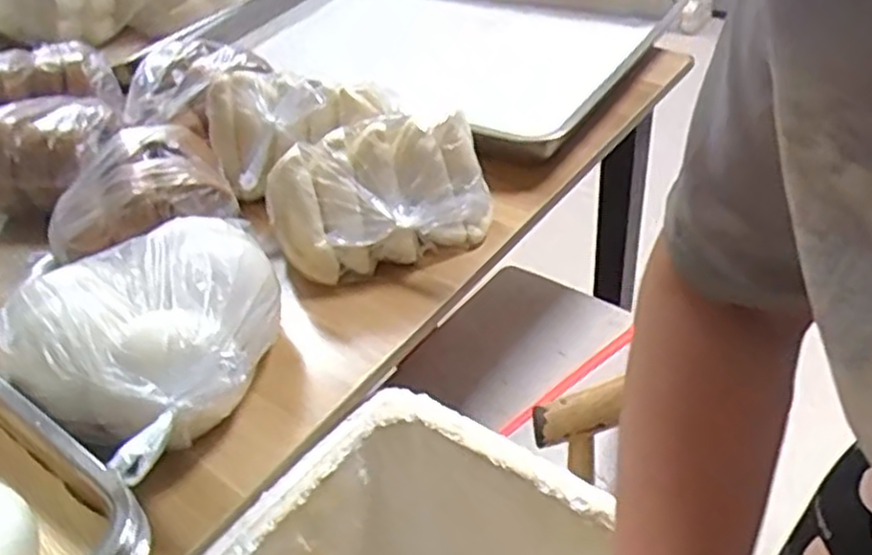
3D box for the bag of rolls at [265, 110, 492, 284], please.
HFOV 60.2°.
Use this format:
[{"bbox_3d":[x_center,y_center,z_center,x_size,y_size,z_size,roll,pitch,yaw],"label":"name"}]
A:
[{"bbox_3d":[-0.051,-0.072,0.661,0.186,0.108,0.081,-6,41,1],"label":"bag of rolls"}]

